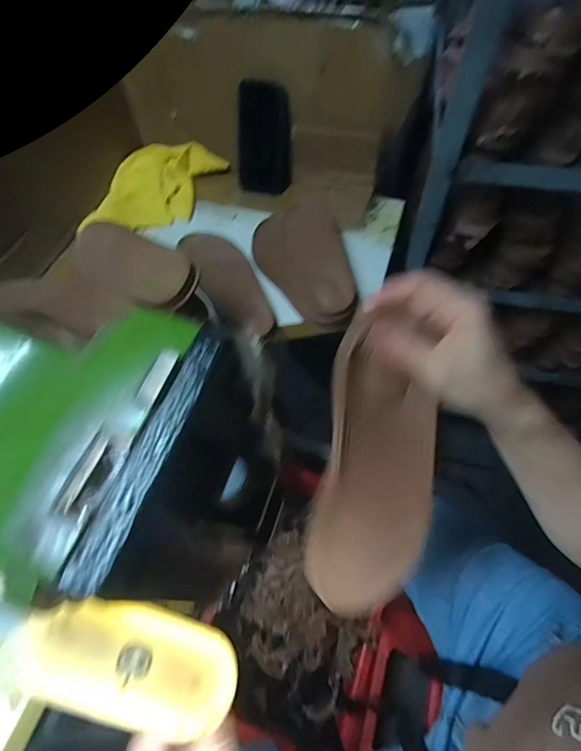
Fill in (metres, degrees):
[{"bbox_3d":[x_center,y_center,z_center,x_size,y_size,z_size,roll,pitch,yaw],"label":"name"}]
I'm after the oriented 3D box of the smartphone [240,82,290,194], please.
[{"bbox_3d":[-0.045,-0.407,0.672,0.088,0.164,0.009,5,41,1],"label":"smartphone"}]

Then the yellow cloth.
[{"bbox_3d":[-0.245,-0.338,0.707,0.203,0.052,0.221,9,59,8],"label":"yellow cloth"}]

